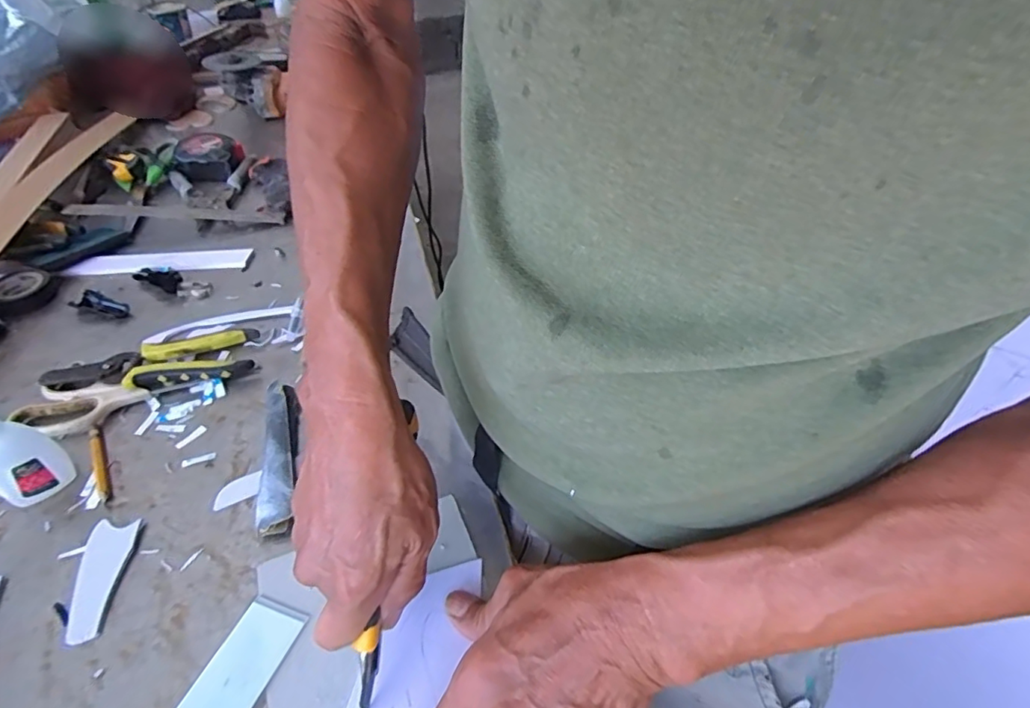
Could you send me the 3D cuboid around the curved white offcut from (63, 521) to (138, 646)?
[{"bbox_3d":[-0.276,0.148,0.365,0.031,0.006,0.079,-4,44,-7],"label":"curved white offcut"}]

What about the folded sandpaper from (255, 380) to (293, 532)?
[{"bbox_3d":[-0.184,0.077,0.430,0.023,0.018,0.134,-8,45,-11],"label":"folded sandpaper"}]

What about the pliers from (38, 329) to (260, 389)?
[{"bbox_3d":[-0.328,0.004,0.506,0.171,0.020,0.077,-8,45,-11],"label":"pliers"}]

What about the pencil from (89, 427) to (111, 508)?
[{"bbox_3d":[-0.323,0.087,0.431,0.009,0.005,0.084,-26,50,-24],"label":"pencil"}]

